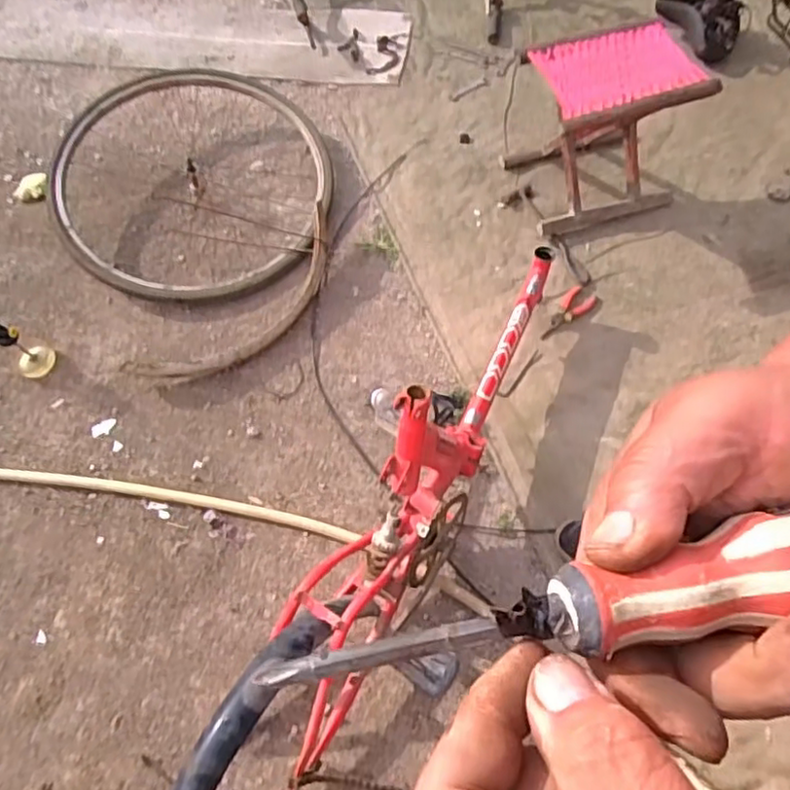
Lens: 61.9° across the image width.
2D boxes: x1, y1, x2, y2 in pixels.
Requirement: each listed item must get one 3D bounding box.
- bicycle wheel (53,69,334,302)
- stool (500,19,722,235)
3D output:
[{"bbox_3d":[-0.471,-0.521,1.552,0.626,0.145,0.661,-1,63,2],"label":"bicycle wheel"},{"bbox_3d":[0.447,-0.584,1.444,0.318,0.303,0.282,-16,63,-6],"label":"stool"}]

